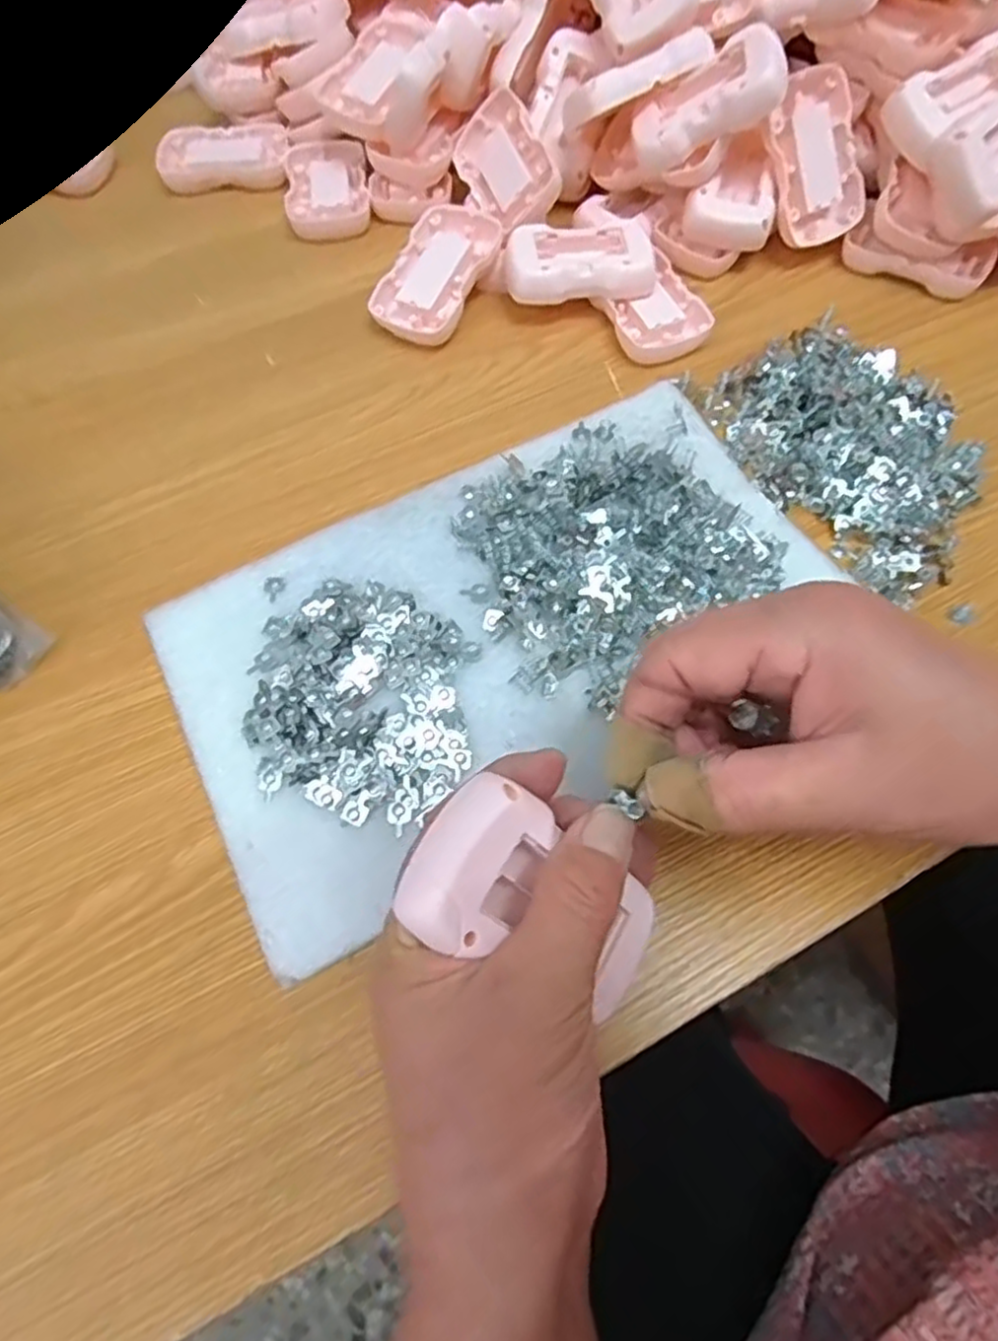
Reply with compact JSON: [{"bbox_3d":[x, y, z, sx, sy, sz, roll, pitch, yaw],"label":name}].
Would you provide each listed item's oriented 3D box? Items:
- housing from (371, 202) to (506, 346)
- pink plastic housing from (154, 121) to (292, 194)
[{"bbox_3d":[-0.037,-0.237,0.426,0.051,0.015,0.090,25,80,8],"label":"housing"},{"bbox_3d":[-0.192,-0.360,0.498,0.089,0.017,0.052,-2,64,-1],"label":"pink plastic housing"}]

